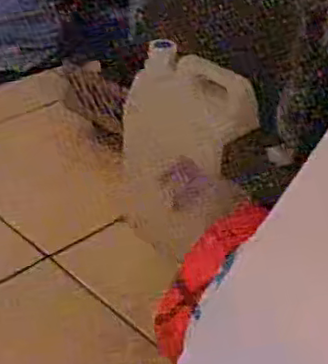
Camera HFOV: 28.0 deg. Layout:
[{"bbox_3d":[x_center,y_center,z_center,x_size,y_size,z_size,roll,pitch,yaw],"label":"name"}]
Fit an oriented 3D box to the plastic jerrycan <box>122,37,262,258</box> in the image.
[{"bbox_3d":[0.027,-0.054,0.994,0.163,0.328,0.133,-2,33,-7],"label":"plastic jerrycan"}]

